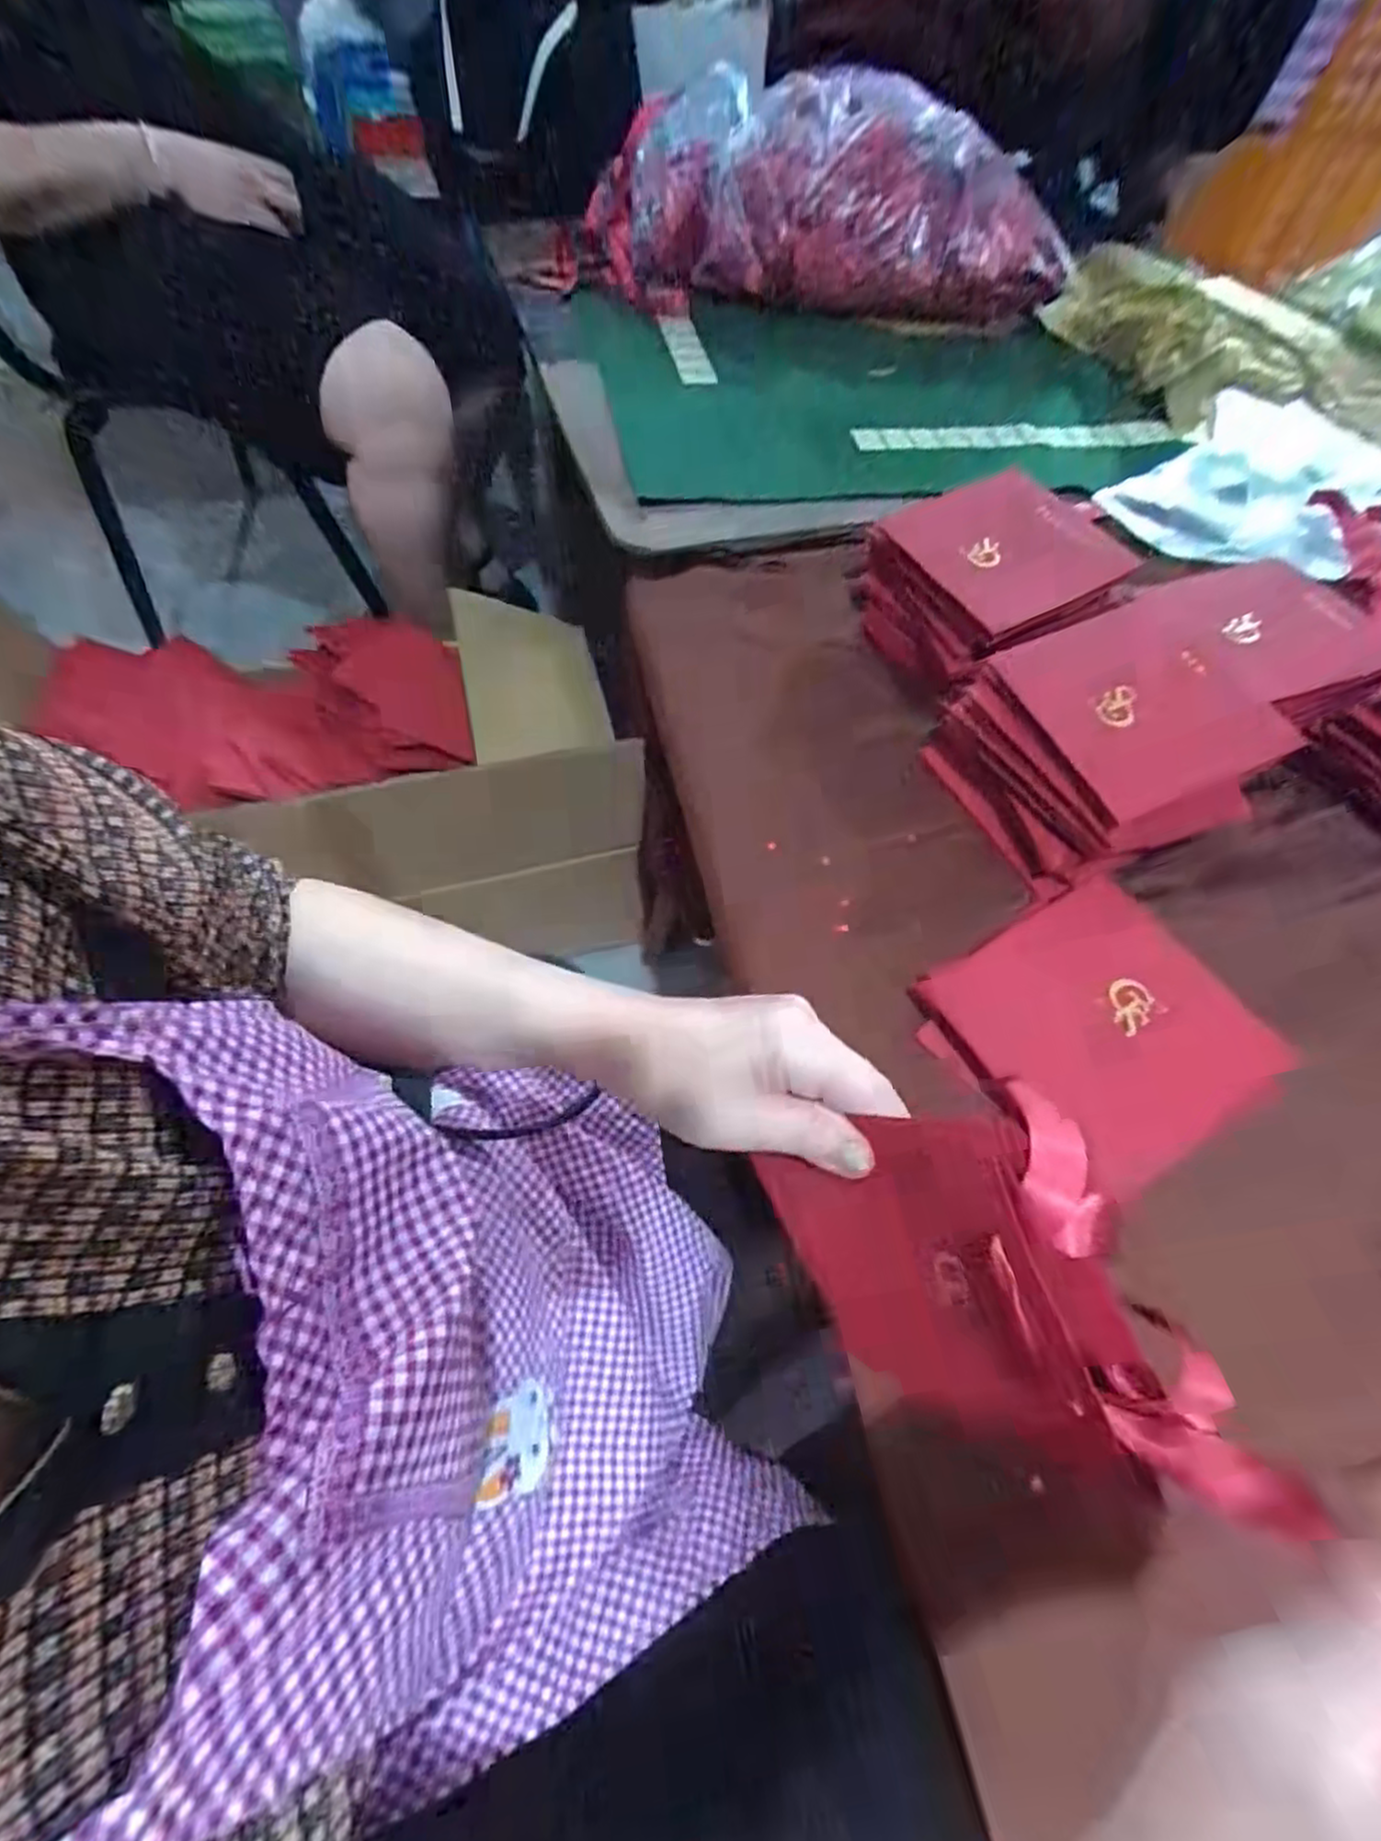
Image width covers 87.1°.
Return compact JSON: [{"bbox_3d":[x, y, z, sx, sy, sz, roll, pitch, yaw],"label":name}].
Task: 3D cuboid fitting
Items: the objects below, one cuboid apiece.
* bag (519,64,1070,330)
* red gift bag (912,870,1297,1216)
[{"bbox_3d":[0.129,-0.795,0.831,0.595,0.174,0.165,1,61,-3],"label":"bag"},{"bbox_3d":[0.230,0.061,0.407,0.134,0.008,0.149,-34,70,-6],"label":"red gift bag"}]

